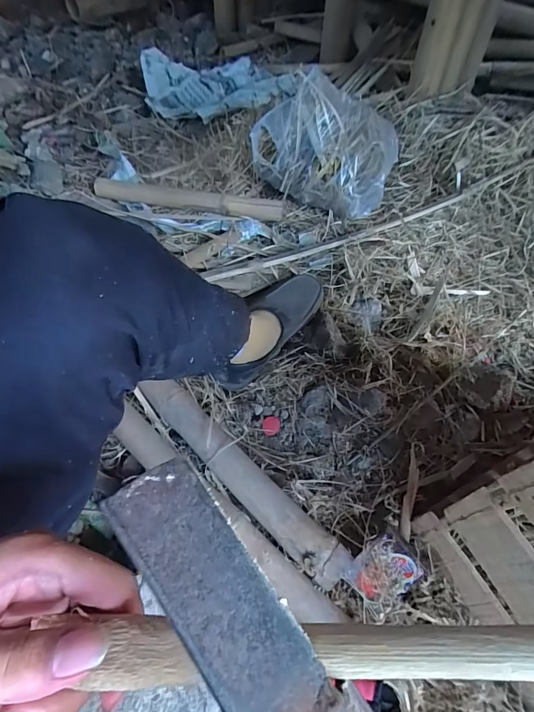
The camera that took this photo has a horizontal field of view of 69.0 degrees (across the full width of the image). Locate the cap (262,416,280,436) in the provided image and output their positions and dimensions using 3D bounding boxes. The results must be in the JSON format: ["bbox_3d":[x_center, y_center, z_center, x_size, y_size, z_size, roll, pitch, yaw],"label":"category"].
[{"bbox_3d":[0.007,0.118,0.660,0.029,0.008,0.032,8,54,2],"label":"cap"}]

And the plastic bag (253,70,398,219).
[{"bbox_3d":[0.120,-0.456,0.824,0.296,0.201,0.145,22,56,12],"label":"plastic bag"}]

